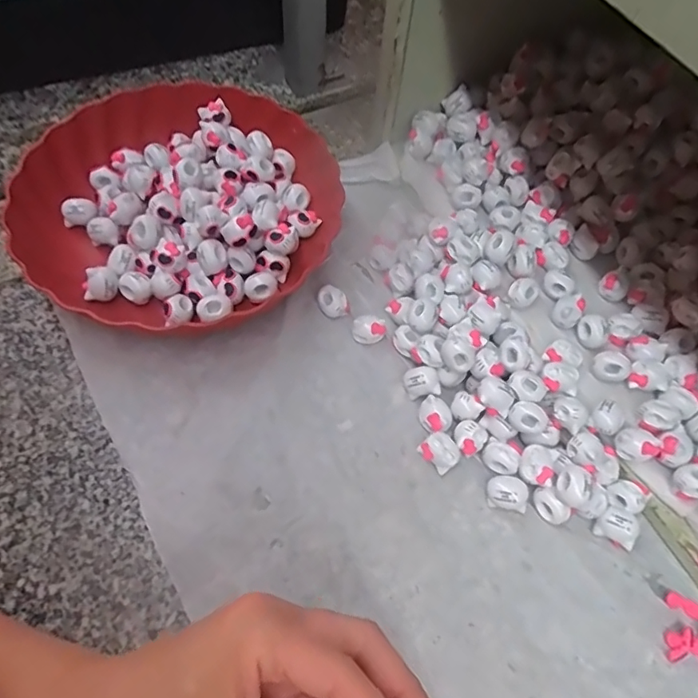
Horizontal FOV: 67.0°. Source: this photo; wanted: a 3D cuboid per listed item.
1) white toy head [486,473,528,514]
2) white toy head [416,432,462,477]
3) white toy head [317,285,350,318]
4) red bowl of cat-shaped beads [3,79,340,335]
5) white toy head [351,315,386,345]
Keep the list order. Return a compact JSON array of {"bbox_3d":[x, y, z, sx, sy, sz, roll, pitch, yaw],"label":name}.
[{"bbox_3d":[0.106,0.096,0.354,0.025,0.019,0.023,16,62,4],"label":"white toy head"},{"bbox_3d":[0.062,0.071,0.361,0.025,0.021,0.019,42,67,16],"label":"white toy head"},{"bbox_3d":[-0.012,-0.036,0.411,0.025,0.018,0.019,4,62,-2],"label":"white toy head"},{"bbox_3d":[-0.135,-0.119,0.431,0.240,0.056,0.221,2,62,-3],"label":"red bowl of cat-shaped beads"},{"bbox_3d":[0.015,-0.013,0.403,0.024,0.021,0.016,13,62,2],"label":"white toy head"}]

